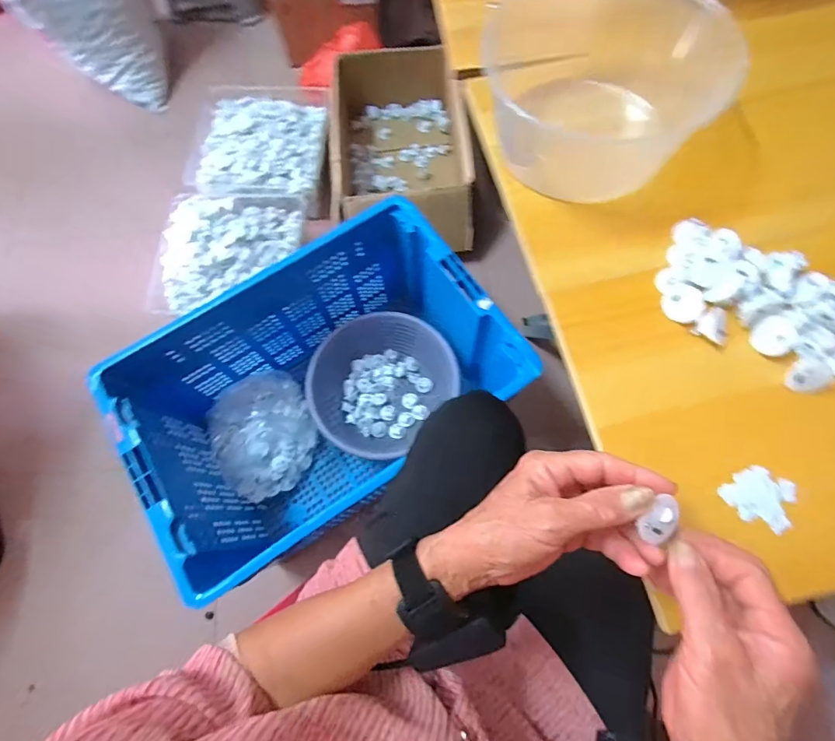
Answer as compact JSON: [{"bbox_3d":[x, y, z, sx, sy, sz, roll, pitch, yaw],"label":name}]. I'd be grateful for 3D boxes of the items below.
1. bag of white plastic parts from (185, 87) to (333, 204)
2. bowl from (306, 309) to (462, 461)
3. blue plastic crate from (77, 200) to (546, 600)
[{"bbox_3d":[-0.391,-0.557,1.053,0.336,0.057,0.333,6,72,4],"label":"bag of white plastic parts"},{"bbox_3d":[-0.089,0.016,0.913,0.288,0.111,0.286,-1,71,2],"label":"bowl"},{"bbox_3d":[-0.158,0.045,0.808,0.581,0.319,0.397,-33,73,-9],"label":"blue plastic crate"}]

